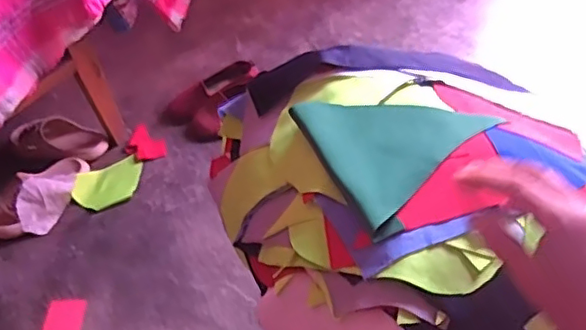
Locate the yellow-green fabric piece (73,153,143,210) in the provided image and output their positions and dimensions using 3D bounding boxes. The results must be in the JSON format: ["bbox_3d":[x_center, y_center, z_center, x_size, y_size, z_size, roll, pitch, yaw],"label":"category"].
[{"bbox_3d":[-0.337,0.031,1.132,0.132,0.023,0.083,-29,52,-21],"label":"yellow-green fabric piece"}]

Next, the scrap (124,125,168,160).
[{"bbox_3d":[-0.290,-0.046,1.206,0.072,0.013,0.088,-14,48,-8],"label":"scrap"}]

